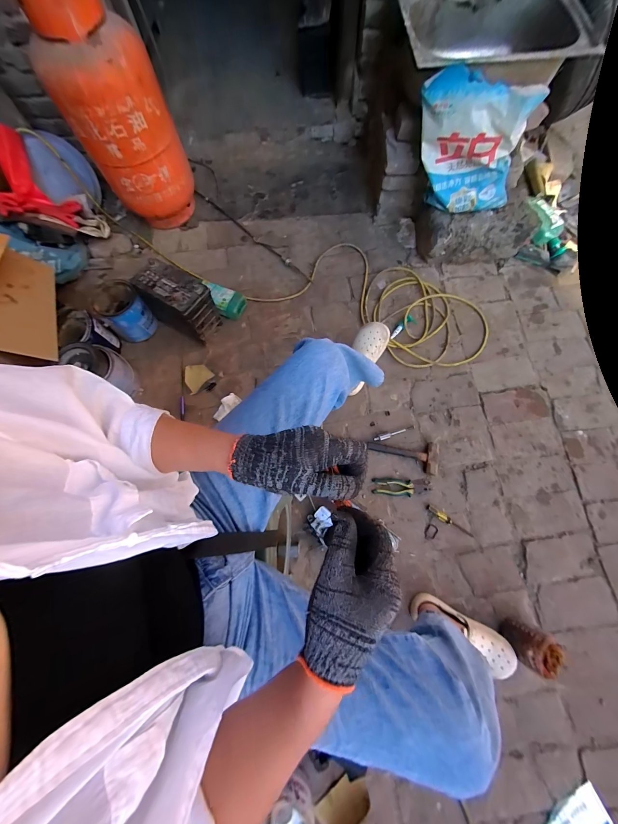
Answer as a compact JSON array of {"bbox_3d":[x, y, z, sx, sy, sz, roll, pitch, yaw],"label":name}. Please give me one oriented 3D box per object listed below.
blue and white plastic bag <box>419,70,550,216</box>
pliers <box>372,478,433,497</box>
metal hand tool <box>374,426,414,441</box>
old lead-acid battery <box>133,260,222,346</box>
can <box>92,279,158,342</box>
[{"bbox_3d":[0.488,-0.790,0.854,0.352,0.267,0.119,13,75,5],"label":"blue and white plastic bag"},{"bbox_3d":[0.302,0.241,0.901,0.187,0.018,0.053,1,74,0],"label":"pliers"},{"bbox_3d":[0.289,0.072,0.943,0.146,0.020,0.022,-14,74,-5],"label":"metal hand tool"},{"bbox_3d":[-0.447,-0.376,0.992,0.228,0.203,0.133,27,77,9],"label":"old lead-acid battery"},{"bbox_3d":[-0.656,-0.356,1.015,0.143,0.162,0.136,0,74,0],"label":"can"}]

